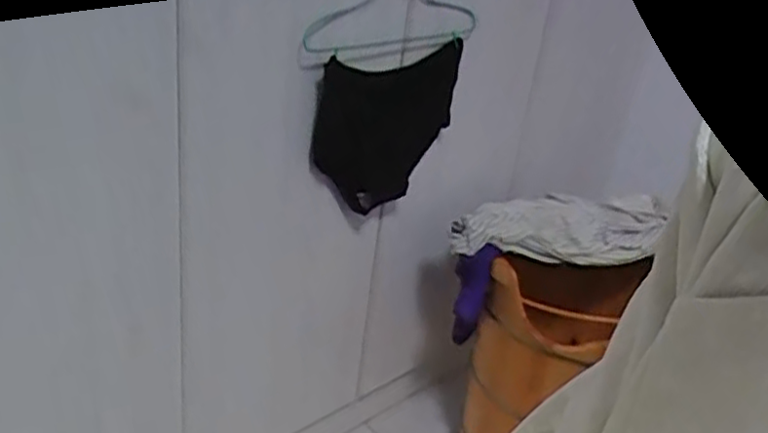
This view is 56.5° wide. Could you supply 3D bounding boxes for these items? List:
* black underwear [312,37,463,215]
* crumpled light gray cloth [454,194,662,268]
[{"bbox_3d":[0.005,-0.121,1.036,0.043,0.240,0.272,23,30,32],"label":"black underwear"},{"bbox_3d":[0.284,0.017,1.229,0.356,0.096,0.128,0,29,-14],"label":"crumpled light gray cloth"}]

